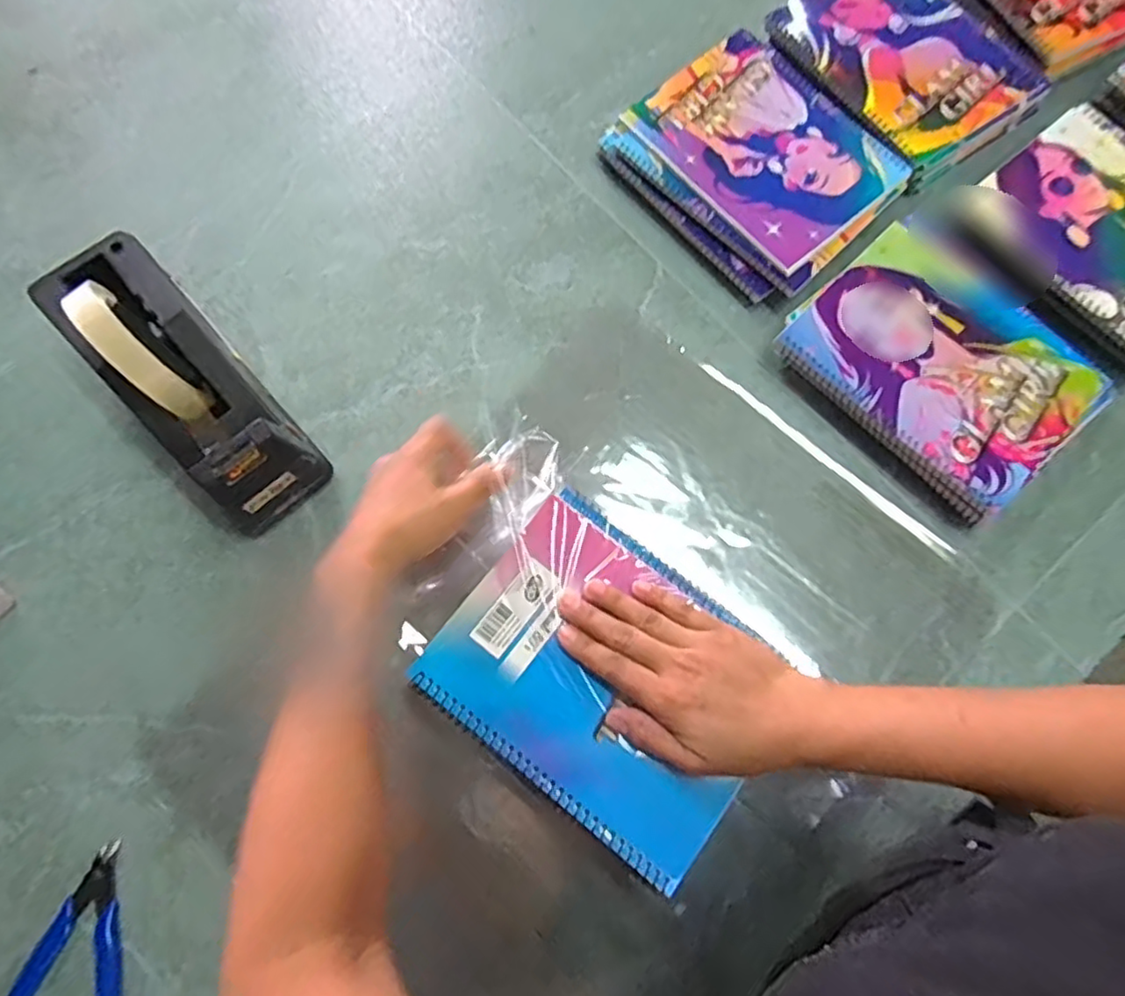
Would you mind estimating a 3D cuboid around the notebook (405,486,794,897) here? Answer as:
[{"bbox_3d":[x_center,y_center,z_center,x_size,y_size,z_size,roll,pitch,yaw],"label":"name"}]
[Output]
[{"bbox_3d":[0.030,0.108,0.404,0.197,0.008,0.157,37,76,9],"label":"notebook"}]

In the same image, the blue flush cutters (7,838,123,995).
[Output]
[{"bbox_3d":[-0.303,0.284,0.406,0.068,0.016,0.119,5,74,0],"label":"blue flush cutters"}]

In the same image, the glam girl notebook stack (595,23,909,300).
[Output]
[{"bbox_3d":[0.162,-0.280,0.551,0.176,0.039,0.208,-38,78,-11],"label":"glam girl notebook stack"}]

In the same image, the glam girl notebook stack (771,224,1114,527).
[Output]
[{"bbox_3d":[0.288,-0.097,0.503,0.210,0.043,0.162,42,77,10],"label":"glam girl notebook stack"}]

